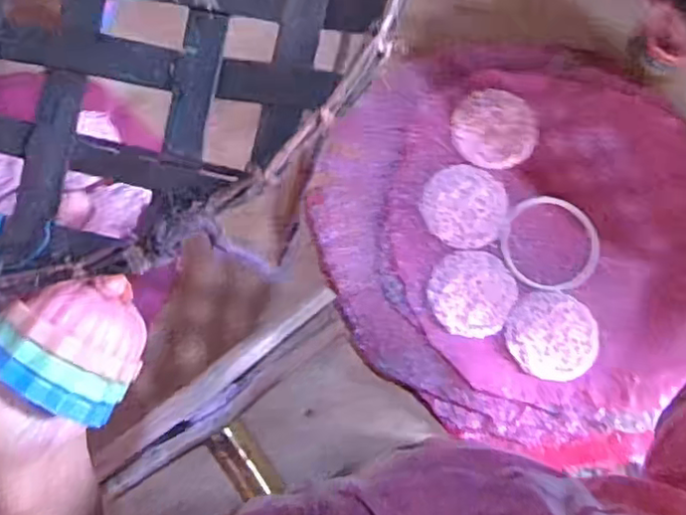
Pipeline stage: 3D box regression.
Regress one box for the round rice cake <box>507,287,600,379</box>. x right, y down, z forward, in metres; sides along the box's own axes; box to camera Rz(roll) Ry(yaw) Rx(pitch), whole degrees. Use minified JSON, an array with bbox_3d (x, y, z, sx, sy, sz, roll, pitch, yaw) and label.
[{"bbox_3d":[0.190,0.069,0.594,0.079,0.010,0.080,0,75,0],"label":"round rice cake"}]

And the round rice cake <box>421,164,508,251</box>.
[{"bbox_3d":[0.116,-0.049,0.622,0.078,0.004,0.079,0,75,0],"label":"round rice cake"}]

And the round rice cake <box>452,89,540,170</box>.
[{"bbox_3d":[0.150,-0.127,0.640,0.079,0.020,0.083,0,75,0],"label":"round rice cake"}]

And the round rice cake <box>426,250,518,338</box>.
[{"bbox_3d":[0.119,0.032,0.603,0.077,0.005,0.080,0,75,0],"label":"round rice cake"}]

